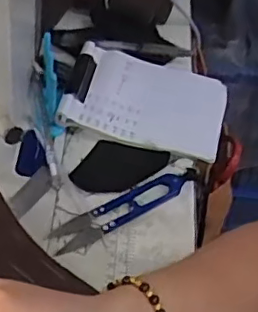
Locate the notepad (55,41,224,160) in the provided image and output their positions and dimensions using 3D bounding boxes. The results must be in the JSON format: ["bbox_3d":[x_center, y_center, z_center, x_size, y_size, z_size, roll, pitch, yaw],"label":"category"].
[{"bbox_3d":[0.017,-0.055,0.532,0.143,0.016,0.102,15,55,4],"label":"notepad"}]

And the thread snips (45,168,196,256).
[{"bbox_3d":[-0.003,0.040,0.466,0.126,0.013,0.026,-24,55,-19],"label":"thread snips"}]

